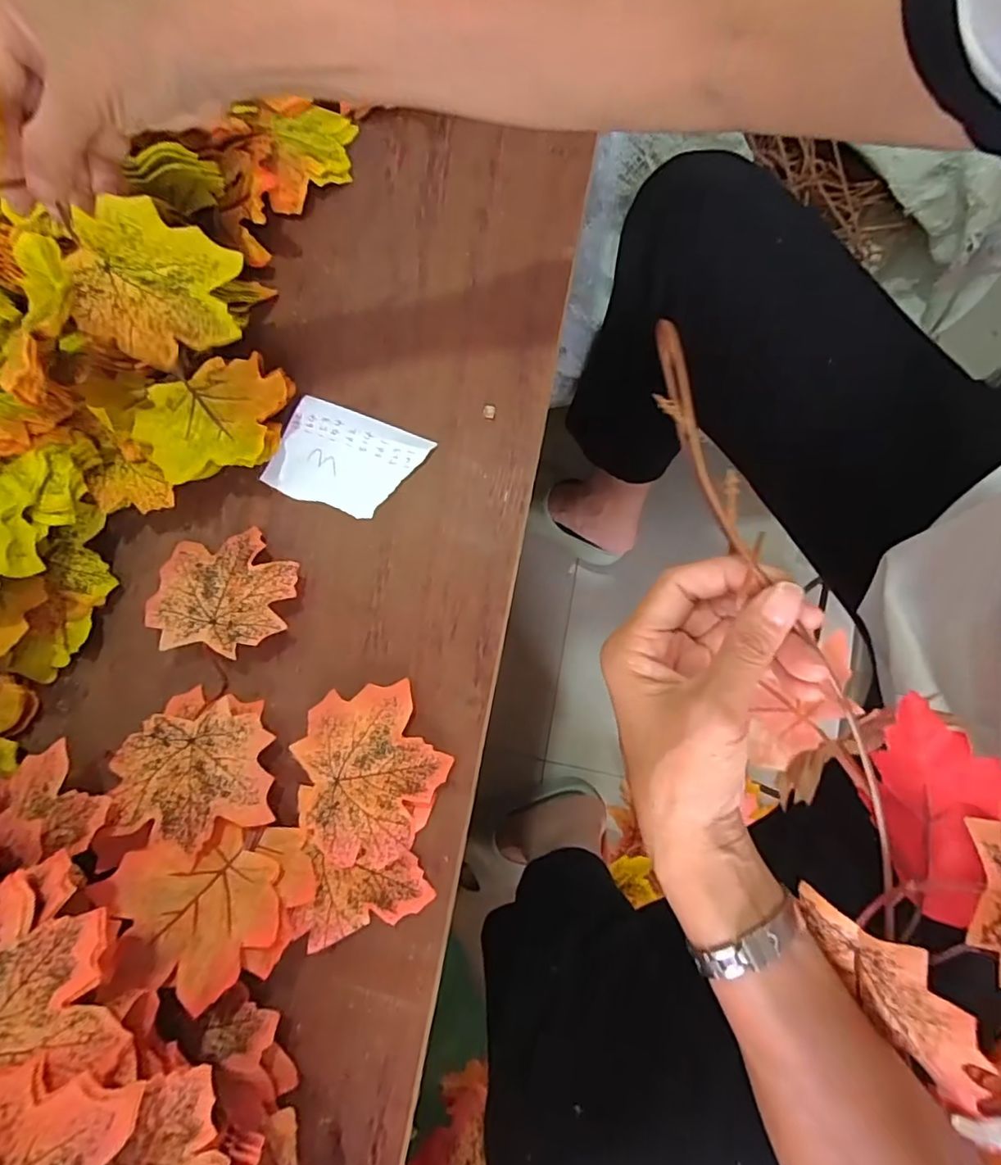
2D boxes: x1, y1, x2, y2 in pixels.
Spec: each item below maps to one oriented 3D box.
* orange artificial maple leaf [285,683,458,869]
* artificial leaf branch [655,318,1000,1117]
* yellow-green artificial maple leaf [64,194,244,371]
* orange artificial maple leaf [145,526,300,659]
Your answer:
[{"bbox_3d":[-0.071,0.104,0.319,0.081,0.010,0.090,-16,76,2],"label":"orange artificial maple leaf"},{"bbox_3d":[0.140,0.043,0.253,0.090,0.083,0.325,-26,84,-7],"label":"artificial leaf branch"},{"bbox_3d":[-0.181,-0.154,0.308,0.074,0.092,0.012,9,58,-33],"label":"yellow-green artificial maple leaf"},{"bbox_3d":[-0.168,0.004,0.353,0.089,0.022,0.075,5,77,7],"label":"orange artificial maple leaf"}]

